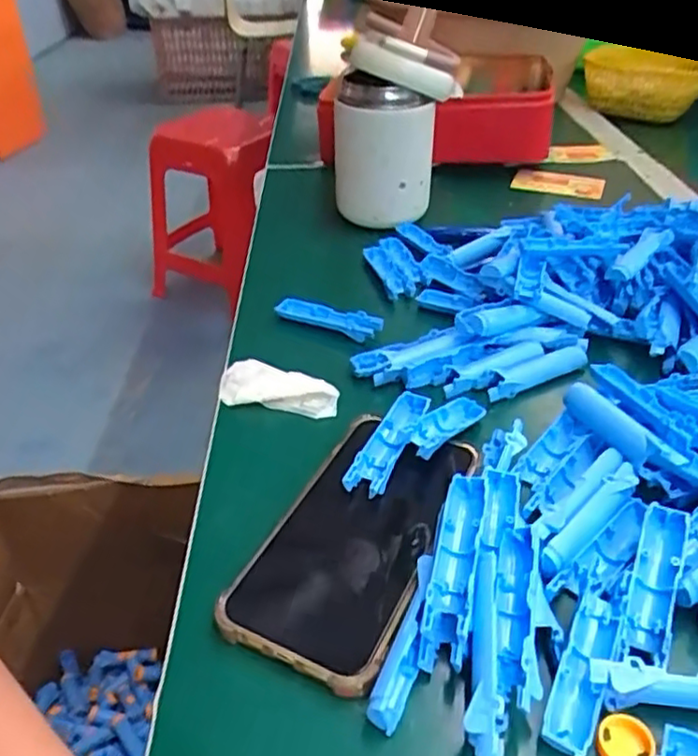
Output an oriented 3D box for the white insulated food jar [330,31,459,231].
[{"bbox_3d":[0.035,-0.215,0.579,0.095,0.144,0.113,2,38,1],"label":"white insulated food jar"}]

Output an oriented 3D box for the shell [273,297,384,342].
[{"bbox_3d":[-0.014,-0.043,0.477,0.077,0.017,0.015,13,38,17],"label":"shell"}]

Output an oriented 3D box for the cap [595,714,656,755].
[{"bbox_3d":[0.101,0.133,0.244,0.019,0.007,0.019,1,38,-1],"label":"cap"}]

